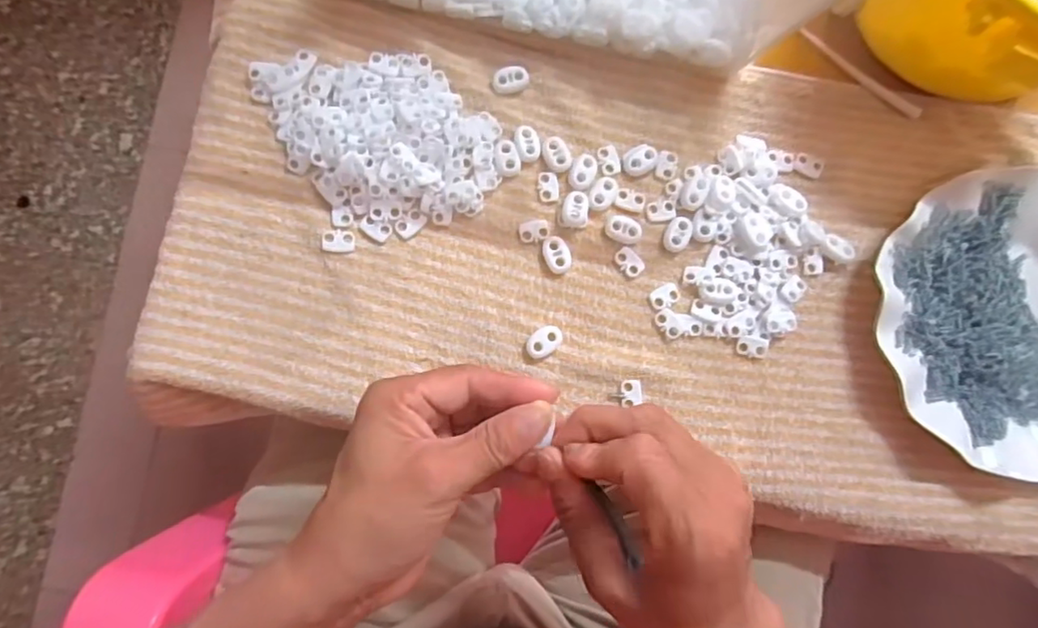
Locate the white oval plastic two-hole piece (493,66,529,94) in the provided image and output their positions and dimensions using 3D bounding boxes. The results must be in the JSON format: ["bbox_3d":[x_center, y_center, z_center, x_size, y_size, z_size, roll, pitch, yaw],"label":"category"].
[{"bbox_3d":[-0.005,-0.144,0.368,0.022,0.007,0.016,-7,84,-7],"label":"white oval plastic two-hole piece"}]

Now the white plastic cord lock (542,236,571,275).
[{"bbox_3d":[0.022,-0.035,0.359,0.014,0.007,0.022,-22,86,-8],"label":"white plastic cord lock"}]

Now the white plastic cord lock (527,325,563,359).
[{"bbox_3d":[0.015,0.016,0.353,0.023,0.007,0.015,-39,88,-9],"label":"white plastic cord lock"}]

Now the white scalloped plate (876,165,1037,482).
[{"bbox_3d":[0.308,0.004,0.371,0.185,0.024,0.177,1,83,-6],"label":"white scalloped plate"}]

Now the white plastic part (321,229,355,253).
[{"bbox_3d":[-0.105,-0.042,0.349,0.019,0.004,0.013,-1,83,-6],"label":"white plastic part"}]

